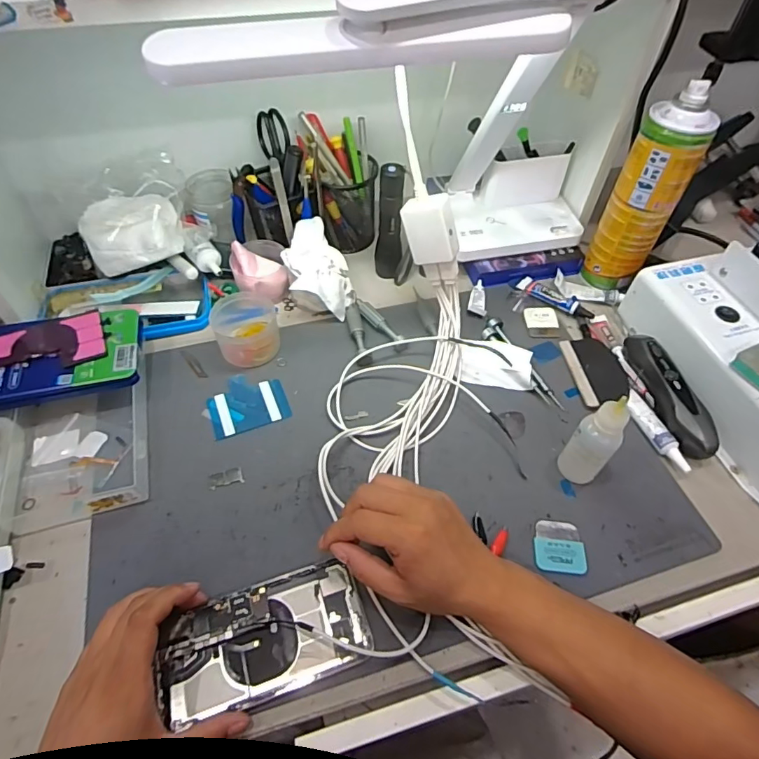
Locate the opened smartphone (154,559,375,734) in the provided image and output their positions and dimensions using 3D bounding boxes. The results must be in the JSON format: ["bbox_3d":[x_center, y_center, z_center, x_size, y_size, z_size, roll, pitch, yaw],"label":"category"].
[{"bbox_3d":[-0.084,0.188,0.361,0.144,0.008,0.073,-17,54,-14],"label":"opened smartphone"}]

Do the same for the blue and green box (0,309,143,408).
[{"bbox_3d":[-0.316,-0.025,0.473,0.163,0.022,0.102,-10,59,-8],"label":"blue and green box"}]

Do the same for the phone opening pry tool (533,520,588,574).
[{"bbox_3d":[0.148,0.137,0.405,0.040,0.004,0.044,6,52,3],"label":"phone opening pry tool"}]

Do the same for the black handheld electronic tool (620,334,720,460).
[{"bbox_3d":[0.282,0.012,0.483,0.026,0.032,0.141,-5,52,-6],"label":"black handheld electronic tool"}]

